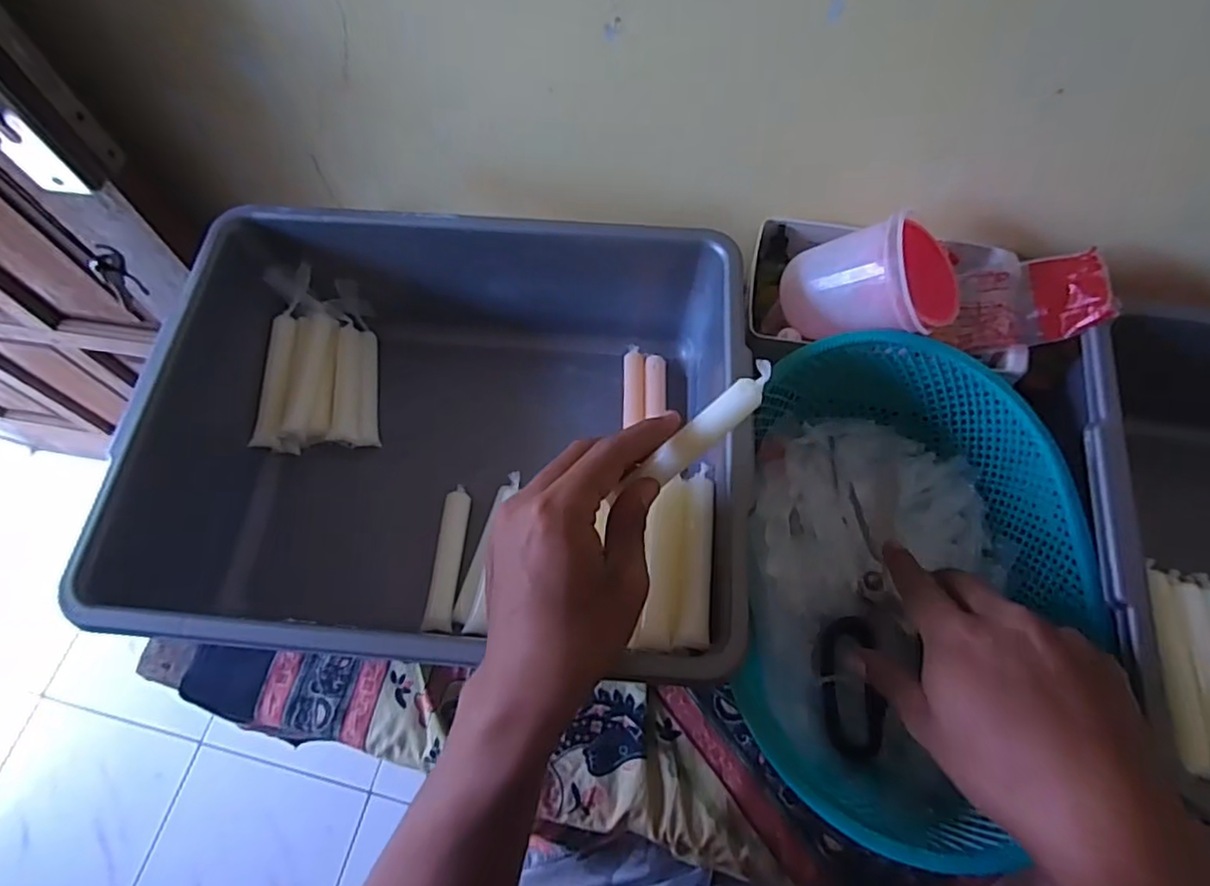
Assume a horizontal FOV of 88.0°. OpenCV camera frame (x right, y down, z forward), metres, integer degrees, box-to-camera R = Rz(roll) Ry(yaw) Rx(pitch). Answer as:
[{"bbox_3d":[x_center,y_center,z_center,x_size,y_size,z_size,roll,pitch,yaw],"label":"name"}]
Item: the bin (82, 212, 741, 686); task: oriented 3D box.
[{"bbox_3d":[-0.101,-0.012,0.450,0.375,0.130,0.302,2,65,2],"label":"bin"}]

